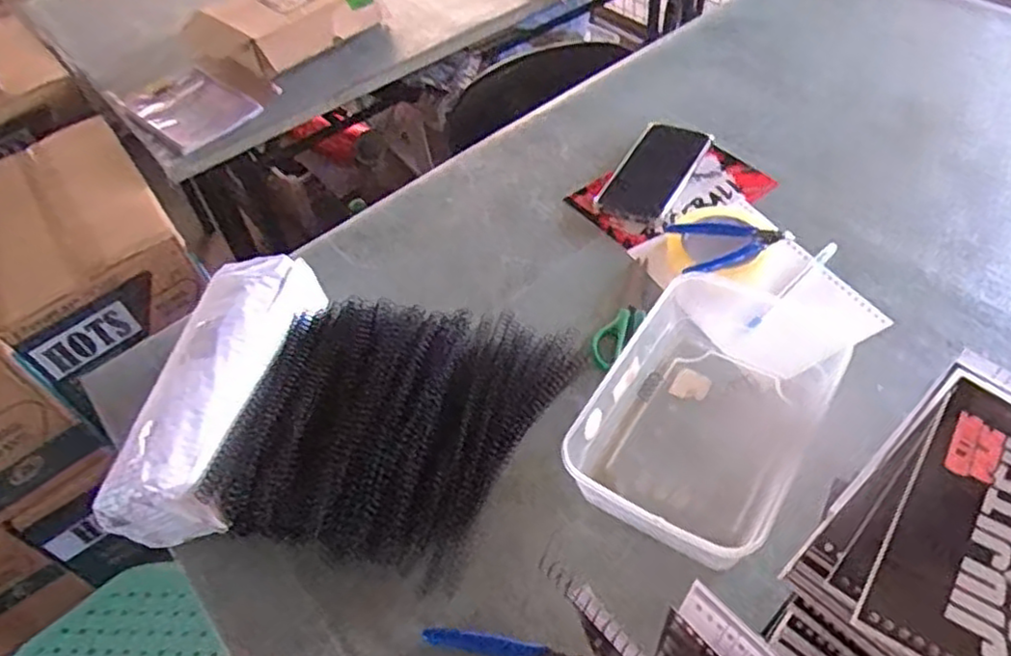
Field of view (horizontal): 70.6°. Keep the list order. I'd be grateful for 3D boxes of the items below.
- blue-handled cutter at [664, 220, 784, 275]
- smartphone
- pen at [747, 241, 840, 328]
[{"bbox_3d":[0.226,-0.085,0.728,0.104,0.020,0.093,-4,49,2],"label":"blue-handled cutter"},{"bbox_3d":[0.173,-0.186,0.823,0.082,0.013,0.163,22,55,23],"label":"smartphone"},{"bbox_3d":[0.284,-0.043,0.696,0.148,0.006,0.012,-39,56,-25],"label":"pen"}]

